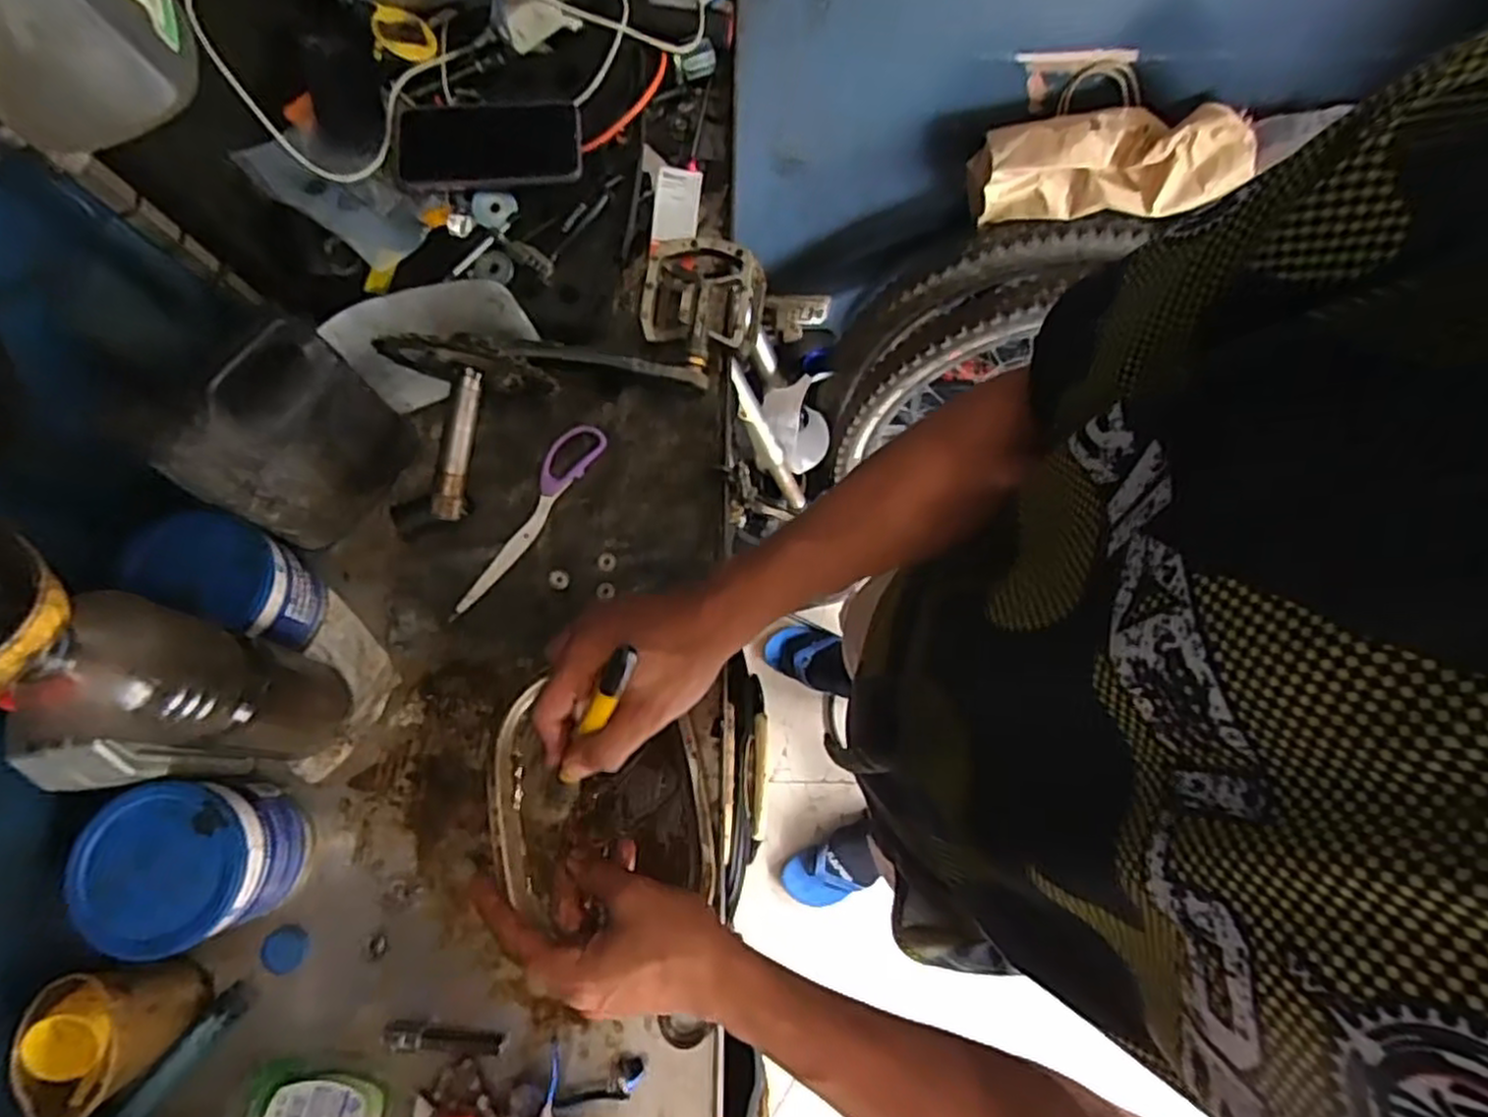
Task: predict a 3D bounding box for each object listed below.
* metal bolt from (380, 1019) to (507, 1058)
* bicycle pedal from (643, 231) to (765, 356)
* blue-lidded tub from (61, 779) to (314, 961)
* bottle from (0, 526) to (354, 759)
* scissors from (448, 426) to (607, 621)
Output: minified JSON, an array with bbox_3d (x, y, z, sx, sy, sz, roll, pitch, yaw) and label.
[{"bbox_3d":[-0.216,0.344,0.531,0.087,0.020,0.016,4,75,0],"label":"metal bolt"},{"bbox_3d":[-0.036,-0.224,0.658,0.103,0.043,0.109,11,76,2],"label":"bicycle pedal"},{"bbox_3d":[-0.370,0.206,0.512,0.098,0.101,0.098,0,75,-1],"label":"blue-lidded tub"},{"bbox_3d":[-0.333,0.059,0.433,0.091,0.299,0.089,30,77,7],"label":"bottle"},{"bbox_3d":[-0.185,-0.036,0.625,0.036,0.008,0.192,34,78,8],"label":"scissors"}]

